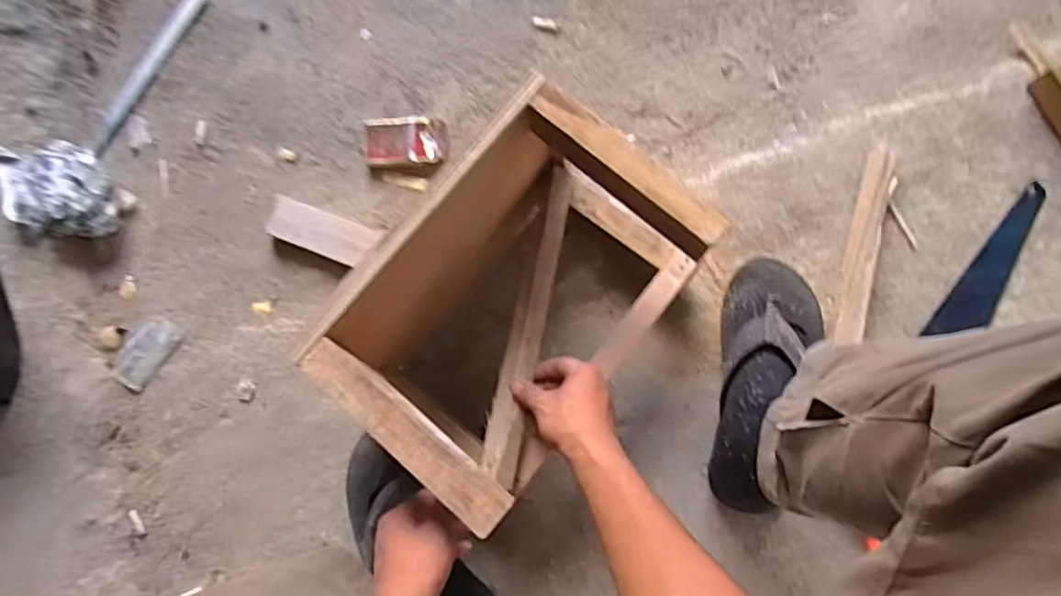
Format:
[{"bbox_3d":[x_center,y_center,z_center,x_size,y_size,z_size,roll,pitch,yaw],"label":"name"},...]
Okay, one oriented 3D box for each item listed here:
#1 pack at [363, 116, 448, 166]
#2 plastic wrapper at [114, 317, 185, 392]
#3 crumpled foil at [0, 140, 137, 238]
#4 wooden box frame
[{"bbox_3d":[-0.152,-0.190,0.747,0.097,0.026,0.055,-2,81,3],"label":"pack"},{"bbox_3d":[-0.465,0.064,0.743,0.052,0.014,0.089,33,85,7],"label":"plastic wrapper"},{"bbox_3d":[-0.587,-0.139,0.744,0.183,0.064,0.113,25,84,7],"label":"crumpled foil"},{"bbox_3d":[-0.011,0.008,0.587,0.219,0.198,0.315,38,85,8],"label":"wooden box frame"}]

